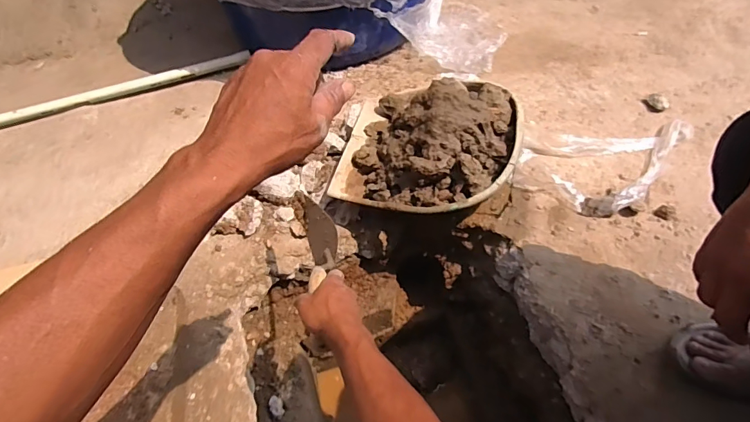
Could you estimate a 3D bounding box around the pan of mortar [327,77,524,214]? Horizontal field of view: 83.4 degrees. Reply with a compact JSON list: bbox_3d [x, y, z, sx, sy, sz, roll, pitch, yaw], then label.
[{"bbox_3d":[0.107,-0.167,0.866,0.355,0.155,0.365,9,52,13],"label":"pan of mortar"}]

